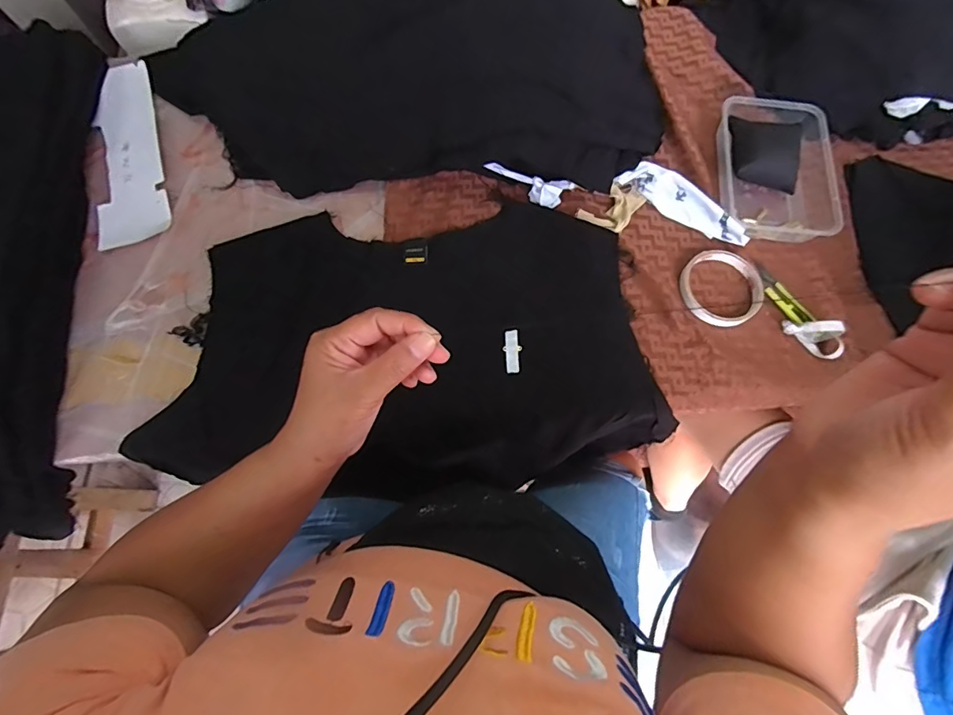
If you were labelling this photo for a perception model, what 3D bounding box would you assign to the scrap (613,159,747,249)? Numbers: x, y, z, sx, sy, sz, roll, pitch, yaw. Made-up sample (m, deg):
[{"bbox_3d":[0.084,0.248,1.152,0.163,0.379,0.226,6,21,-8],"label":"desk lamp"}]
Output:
[{"bbox_3d":[0.233,-0.176,0.510,0.148,0.026,0.039,32,74,7],"label":"scrap"}]

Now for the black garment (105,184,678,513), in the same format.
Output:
[{"bbox_3d":[-0.071,-0.007,0.479,0.480,0.067,0.287,-5,73,-4],"label":"black garment"}]

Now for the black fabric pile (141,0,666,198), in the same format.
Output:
[{"bbox_3d":[-0.078,-0.336,0.497,0.566,0.134,0.274,0,73,-2],"label":"black fabric pile"}]

